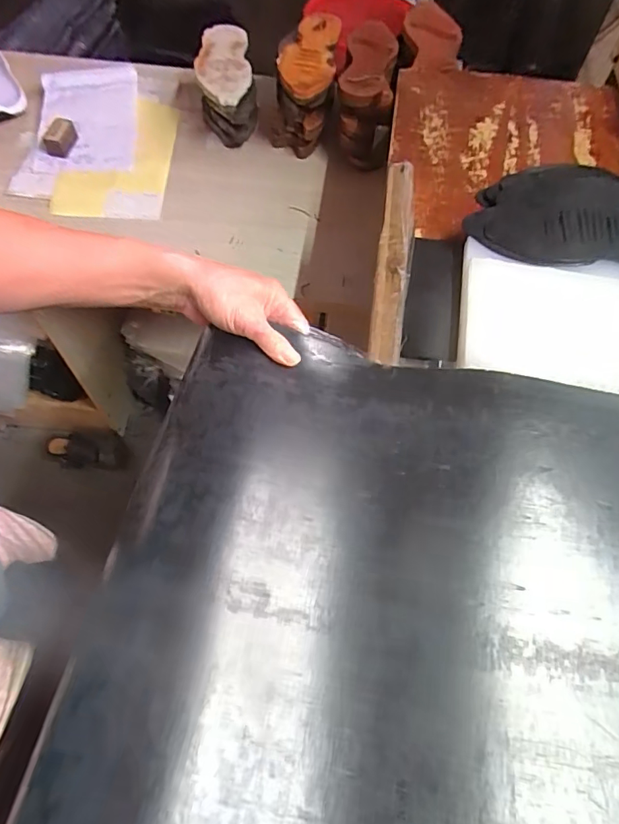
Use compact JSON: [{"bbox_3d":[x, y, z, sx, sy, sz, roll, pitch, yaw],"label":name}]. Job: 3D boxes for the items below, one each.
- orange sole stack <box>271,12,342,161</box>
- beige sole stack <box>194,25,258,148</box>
[{"bbox_3d":[-0.008,-0.693,1.033,0.127,0.149,0.312,5,60,0],"label":"orange sole stack"},{"bbox_3d":[-0.171,-0.676,1.022,0.112,0.120,0.273,-6,61,-6],"label":"beige sole stack"}]

